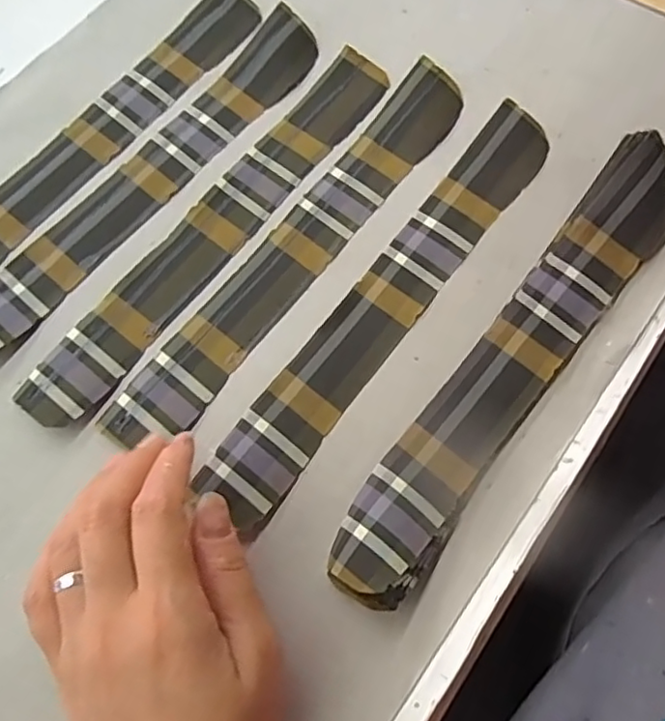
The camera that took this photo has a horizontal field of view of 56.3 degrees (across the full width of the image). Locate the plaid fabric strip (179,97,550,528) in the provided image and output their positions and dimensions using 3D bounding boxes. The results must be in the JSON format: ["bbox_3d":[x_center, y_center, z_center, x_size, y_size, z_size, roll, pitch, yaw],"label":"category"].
[{"bbox_3d":[0.029,-0.032,0.306,0.037,0.011,0.252,35,74,12],"label":"plaid fabric strip"}]

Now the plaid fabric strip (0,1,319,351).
[{"bbox_3d":[-0.098,-0.100,0.329,0.036,0.010,0.255,37,75,12],"label":"plaid fabric strip"}]

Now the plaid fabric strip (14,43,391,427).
[{"bbox_3d":[-0.058,-0.073,0.322,0.036,0.010,0.258,35,74,12],"label":"plaid fabric strip"}]

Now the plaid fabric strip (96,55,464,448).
[{"bbox_3d":[-0.016,-0.060,0.316,0.036,0.009,0.255,36,74,12],"label":"plaid fabric strip"}]

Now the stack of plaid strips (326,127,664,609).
[{"bbox_3d":[0.086,-0.003,0.283,0.040,0.022,0.253,36,75,12],"label":"stack of plaid strips"}]

